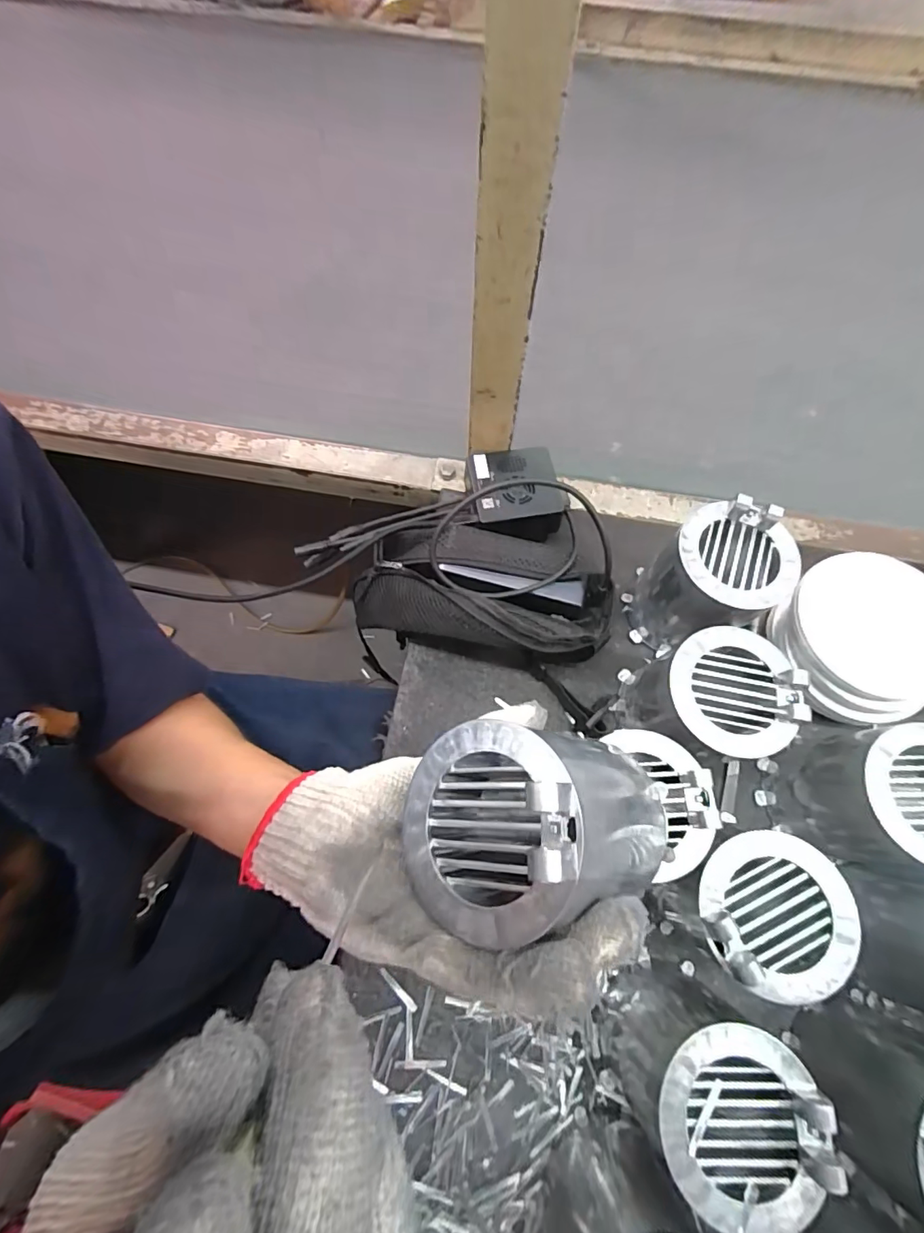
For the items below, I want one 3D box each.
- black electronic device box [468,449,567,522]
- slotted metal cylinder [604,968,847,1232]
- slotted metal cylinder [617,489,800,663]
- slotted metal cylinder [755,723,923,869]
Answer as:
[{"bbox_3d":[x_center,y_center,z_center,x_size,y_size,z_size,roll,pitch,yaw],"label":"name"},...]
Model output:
[{"bbox_3d":[0.047,-0.118,0.453,0.074,0.020,0.070,-8,70,-3],"label":"black electronic device box"},{"bbox_3d":[0.142,0.277,0.304,0.084,0.124,0.083,0,70,0],"label":"slotted metal cylinder"},{"bbox_3d":[0.195,-0.024,0.414,0.092,0.123,0.085,-30,73,-11],"label":"slotted metal cylinder"},{"bbox_3d":[0.290,0.128,0.359,0.089,0.114,0.087,-1,70,-1],"label":"slotted metal cylinder"}]

